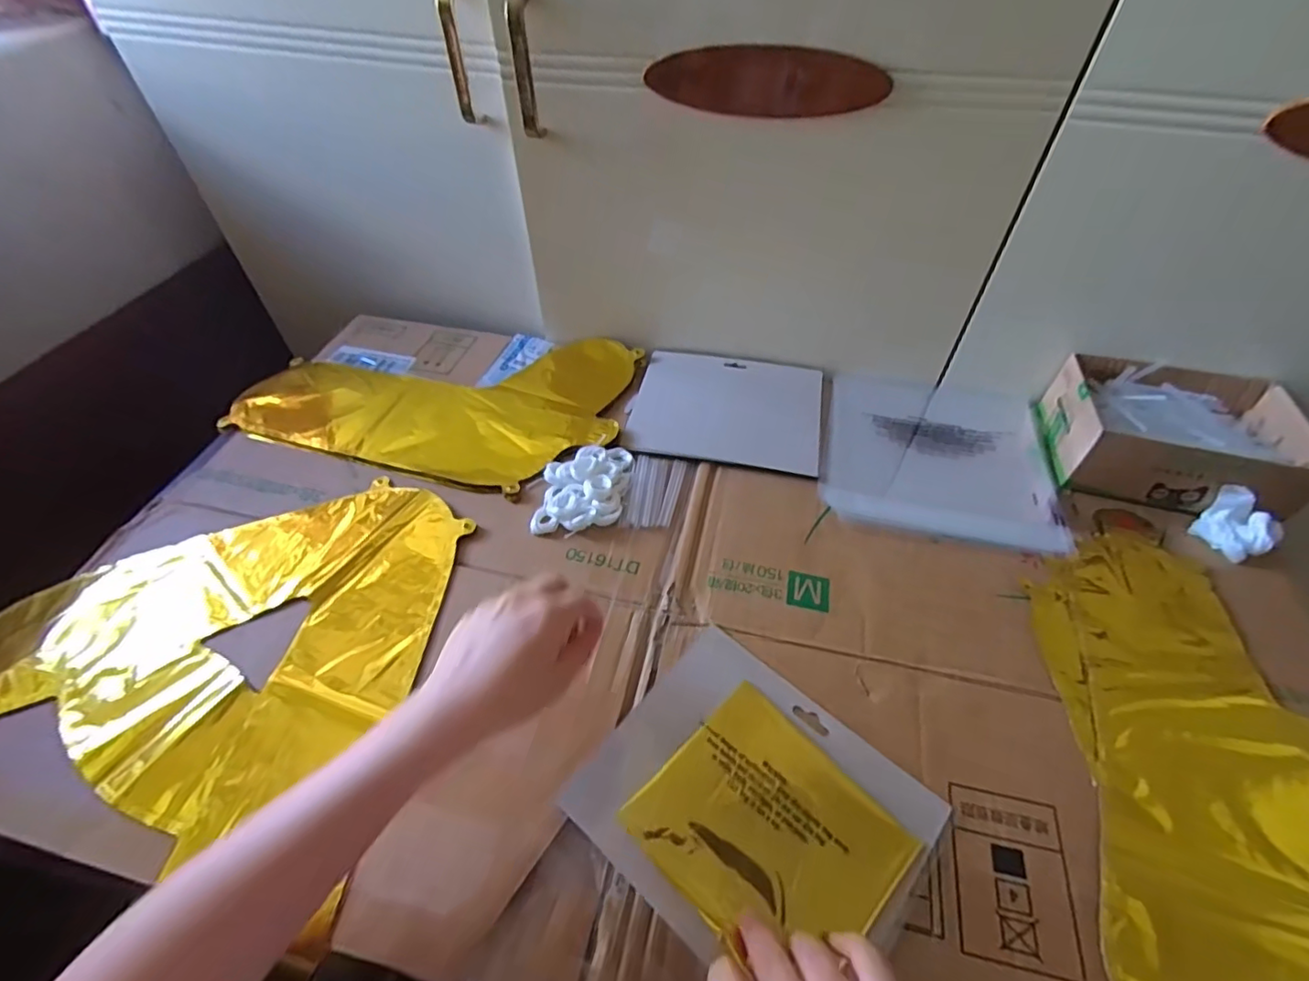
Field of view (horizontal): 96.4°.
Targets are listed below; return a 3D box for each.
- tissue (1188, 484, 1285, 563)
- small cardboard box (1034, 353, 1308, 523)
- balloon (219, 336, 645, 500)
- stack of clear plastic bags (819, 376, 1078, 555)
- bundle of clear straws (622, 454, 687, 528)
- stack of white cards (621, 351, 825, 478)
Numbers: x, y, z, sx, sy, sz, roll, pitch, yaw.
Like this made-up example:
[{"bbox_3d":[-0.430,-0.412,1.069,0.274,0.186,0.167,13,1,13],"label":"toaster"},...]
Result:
[{"bbox_3d":[0.497,0.028,0.495,0.037,0.041,0.052,-30,56,-23],"label":"tissue"},{"bbox_3d":[0.490,-0.051,0.554,0.194,0.064,0.141,13,51,10],"label":"small cardboard box"},{"bbox_3d":[-0.229,-0.110,0.628,0.388,0.024,0.231,14,51,11],"label":"balloon"},{"bbox_3d":[0.282,-0.039,0.586,0.213,0.018,0.229,13,50,10],"label":"stack of clear plastic bags"},{"bbox_3d":[-0.001,-0.001,0.536,0.046,0.005,0.084,11,50,8],"label":"bundle of clear straws"},{"bbox_3d":[0.077,-0.090,0.611,0.189,0.005,0.165,8,50,6],"label":"stack of white cards"}]

